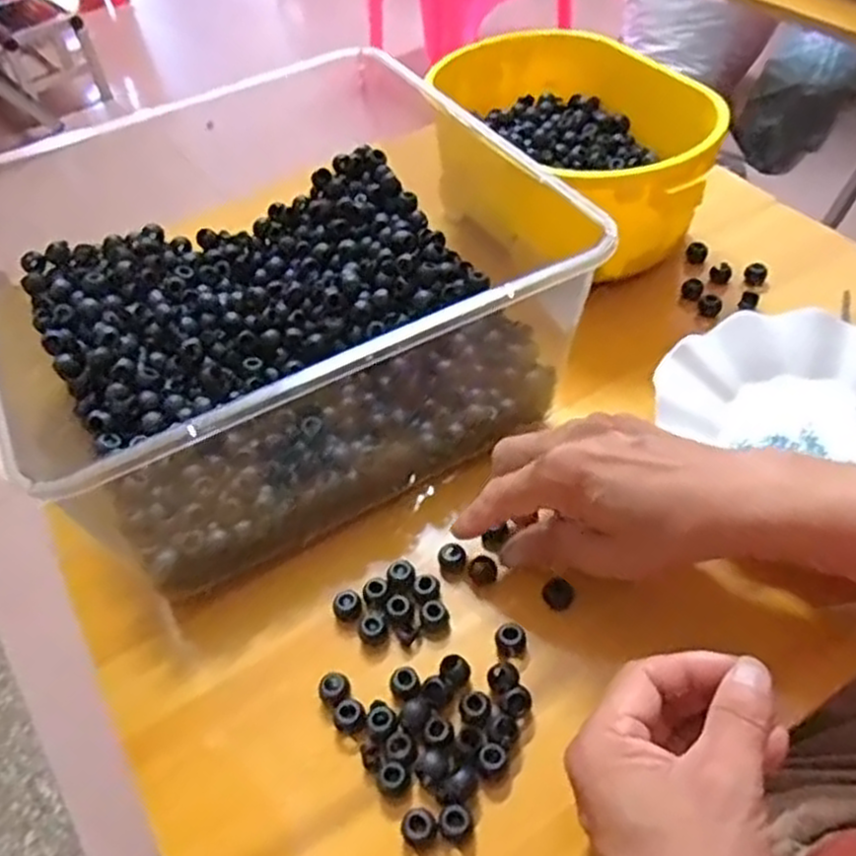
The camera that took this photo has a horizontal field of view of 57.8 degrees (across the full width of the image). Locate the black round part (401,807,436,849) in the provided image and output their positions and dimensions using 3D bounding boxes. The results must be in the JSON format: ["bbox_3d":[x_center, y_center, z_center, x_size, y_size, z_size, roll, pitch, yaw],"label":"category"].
[{"bbox_3d":[-0.004,0.175,0.339,0.015,0.008,0.014,-3,48,3],"label":"black round part"}]

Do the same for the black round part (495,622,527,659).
[{"bbox_3d":[0.042,0.106,0.392,0.015,0.010,0.018,0,48,6],"label":"black round part"}]

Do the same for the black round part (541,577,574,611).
[{"bbox_3d":[0.069,0.088,0.414,0.016,0.007,0.015,-3,48,3],"label":"black round part"}]

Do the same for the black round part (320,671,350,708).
[{"bbox_3d":[-0.046,0.128,0.380,0.014,0.010,0.014,-3,48,3],"label":"black round part"}]

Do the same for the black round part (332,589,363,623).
[{"bbox_3d":[-0.043,0.094,0.410,0.015,0.007,0.016,-3,48,3],"label":"black round part"}]

